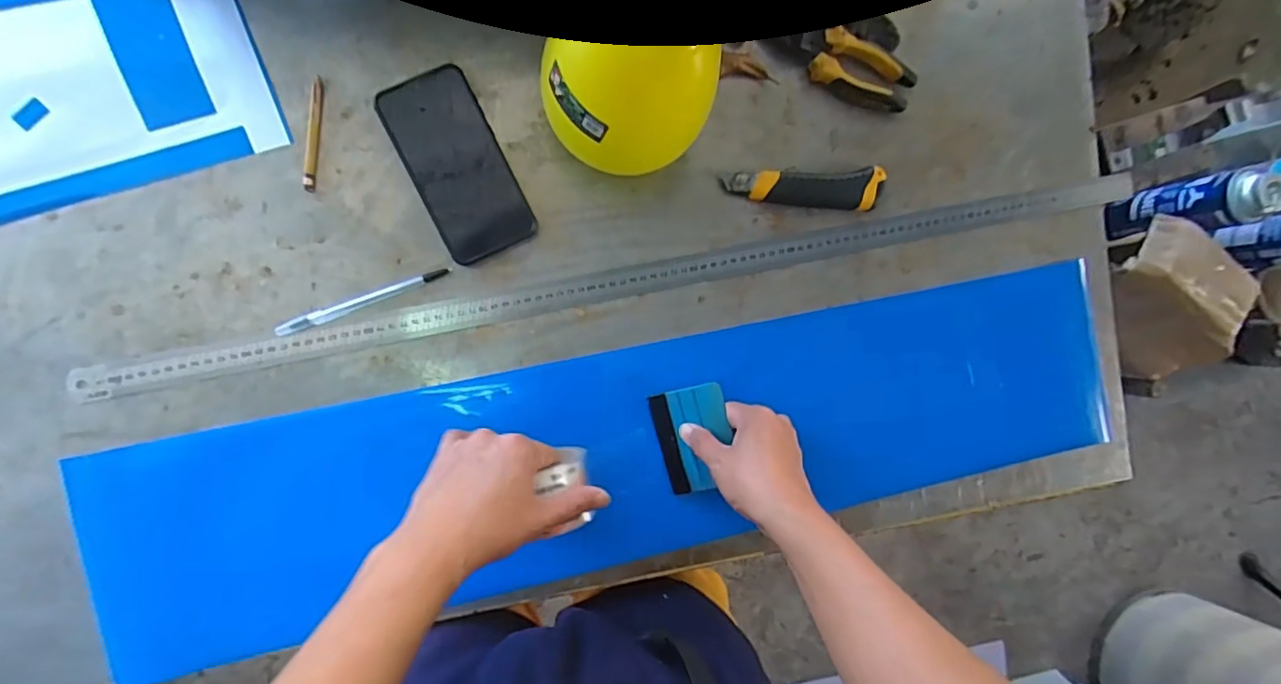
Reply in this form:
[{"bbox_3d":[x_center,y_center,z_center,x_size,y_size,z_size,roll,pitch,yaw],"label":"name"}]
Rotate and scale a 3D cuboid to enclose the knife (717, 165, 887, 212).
[{"bbox_3d":[0.160,-0.146,0.564,0.156,0.019,0.040,-5,94,-8],"label":"knife"}]

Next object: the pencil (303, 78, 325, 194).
[{"bbox_3d":[-0.282,-0.179,0.502,0.011,0.004,0.097,6,92,-9],"label":"pencil"}]

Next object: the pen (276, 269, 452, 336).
[{"bbox_3d":[-0.240,-0.037,0.509,0.150,0.006,0.012,-22,96,-7],"label":"pen"}]

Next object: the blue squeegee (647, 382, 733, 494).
[{"bbox_3d":[0.051,0.091,0.539,0.069,0.009,0.096,-15,90,21],"label":"blue squeegee"}]

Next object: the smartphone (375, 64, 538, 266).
[{"bbox_3d":[-0.162,-0.156,0.517,0.082,0.011,0.161,-26,96,-7],"label":"smartphone"}]

